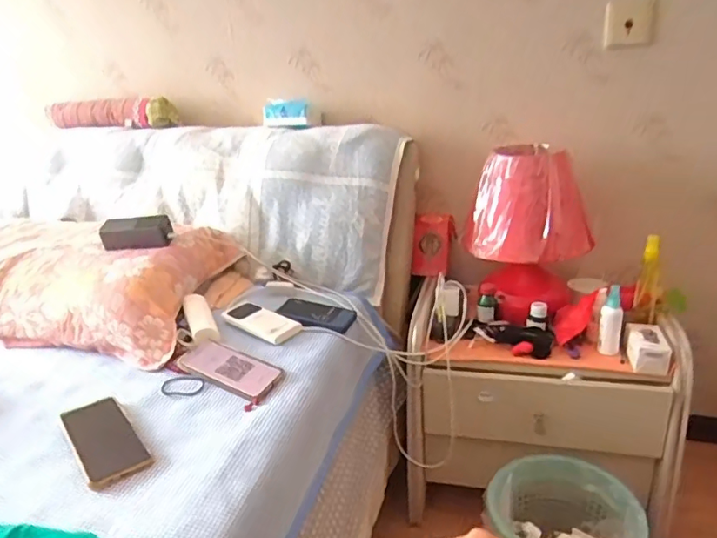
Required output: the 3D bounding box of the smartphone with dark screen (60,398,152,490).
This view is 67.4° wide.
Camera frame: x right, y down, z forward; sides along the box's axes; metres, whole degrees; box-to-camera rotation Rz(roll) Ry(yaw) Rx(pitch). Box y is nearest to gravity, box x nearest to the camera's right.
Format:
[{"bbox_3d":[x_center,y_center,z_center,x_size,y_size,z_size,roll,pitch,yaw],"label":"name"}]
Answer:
[{"bbox_3d":[-0.339,0.225,0.719,0.076,0.015,0.171,-18,27,-34],"label":"smartphone with dark screen"}]

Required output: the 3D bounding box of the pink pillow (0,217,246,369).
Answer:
[{"bbox_3d":[-0.639,0.021,1.090,0.698,0.129,0.389,2,23,11],"label":"pink pillow"}]

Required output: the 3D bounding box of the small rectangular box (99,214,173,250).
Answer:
[{"bbox_3d":[-0.447,-0.073,1.083,0.135,0.053,0.050,0,22,6],"label":"small rectangular box"}]

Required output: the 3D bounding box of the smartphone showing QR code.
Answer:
[{"bbox_3d":[-0.203,0.158,0.866,0.165,0.013,0.084,21,37,24],"label":"smartphone showing QR code"}]

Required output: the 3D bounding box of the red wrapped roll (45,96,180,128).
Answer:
[{"bbox_3d":[-0.674,-0.426,1.463,0.448,0.067,0.070,8,24,23],"label":"red wrapped roll"}]

